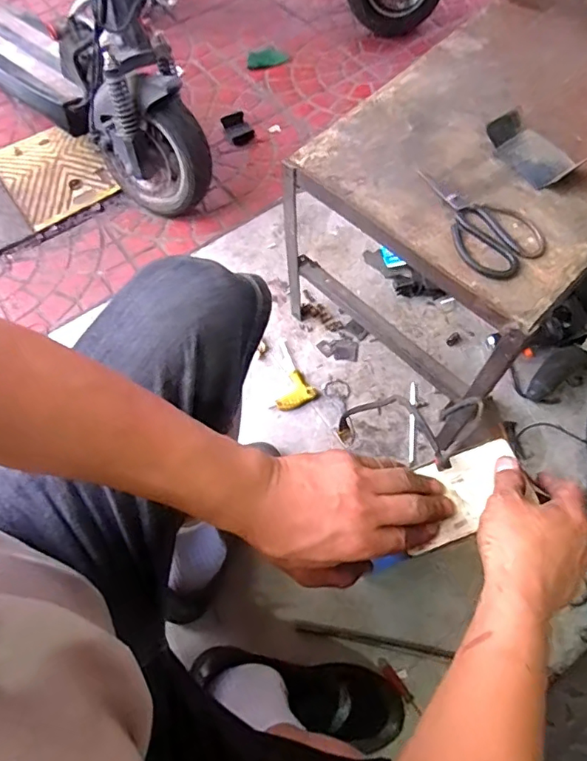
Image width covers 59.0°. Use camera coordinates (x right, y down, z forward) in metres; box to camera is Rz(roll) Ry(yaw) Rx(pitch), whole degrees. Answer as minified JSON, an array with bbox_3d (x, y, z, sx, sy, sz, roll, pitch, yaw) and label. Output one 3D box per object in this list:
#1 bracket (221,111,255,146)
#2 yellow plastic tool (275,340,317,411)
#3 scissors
[{"bbox_3d":[-0.124,-0.567,1.172,0.057,0.016,0.097,-24,70,-9],"label":"bracket"},{"bbox_3d":[-0.019,-0.008,0.905,0.070,0.015,0.127,-27,70,-11],"label":"yellow plastic tool"},{"bbox_3d":[0.212,-0.181,0.574,0.092,0.017,0.161,-19,69,-7],"label":"scissors"}]

